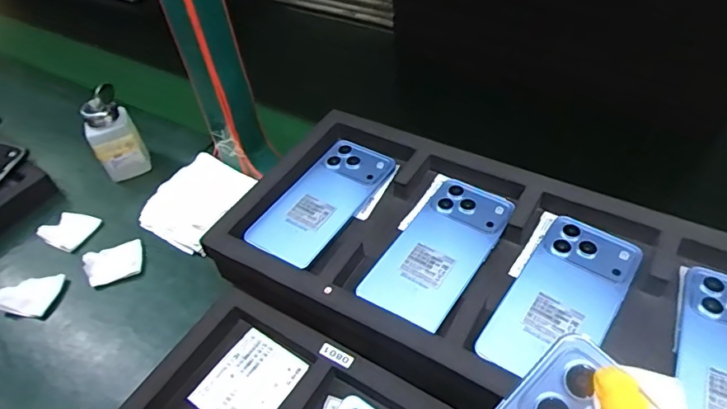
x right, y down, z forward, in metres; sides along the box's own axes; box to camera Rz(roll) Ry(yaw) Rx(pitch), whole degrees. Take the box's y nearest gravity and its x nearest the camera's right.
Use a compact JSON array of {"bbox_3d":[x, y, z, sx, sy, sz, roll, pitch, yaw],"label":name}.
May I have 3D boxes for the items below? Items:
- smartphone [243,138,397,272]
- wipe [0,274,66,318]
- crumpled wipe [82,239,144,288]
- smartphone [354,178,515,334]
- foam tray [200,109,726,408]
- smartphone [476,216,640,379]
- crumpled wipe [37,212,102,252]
[{"bbox_3d":[-0.039,-0.006,0.489,0.074,0.010,0.160,25,54,26],"label":"smartphone"},{"bbox_3d":[-0.351,0.092,0.515,0.046,0.024,0.047,-1,47,5],"label":"wipe"},{"bbox_3d":[-0.275,0.063,0.541,0.057,0.019,0.046,-20,48,-14],"label":"crumpled wipe"},{"bbox_3d":[0.069,0.038,0.437,0.077,0.007,0.158,26,54,26],"label":"smartphone"},{"bbox_3d":[0.112,0.064,0.419,0.480,0.054,0.255,22,53,24],"label":"foam tray"},{"bbox_3d":[0.161,0.074,0.394,0.075,0.008,0.159,28,55,27],"label":"smartphone"},{"bbox_3d":[-0.347,0.029,0.578,0.045,0.016,0.052,23,53,24],"label":"crumpled wipe"}]

